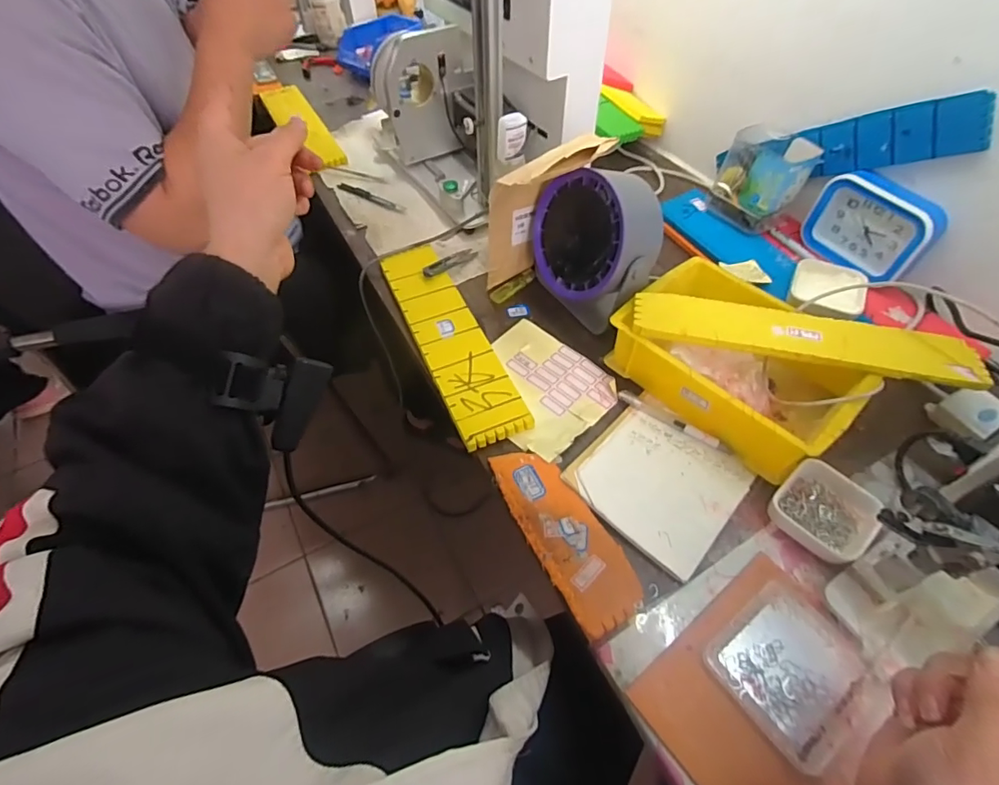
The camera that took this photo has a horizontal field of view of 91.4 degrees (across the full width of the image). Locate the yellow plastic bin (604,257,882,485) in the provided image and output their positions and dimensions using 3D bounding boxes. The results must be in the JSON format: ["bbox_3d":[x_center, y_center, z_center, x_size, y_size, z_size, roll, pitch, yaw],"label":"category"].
[{"bbox_3d":[0.263,-0.035,0.549,0.169,0.077,0.245,-37,61,-23],"label":"yellow plastic bin"}]

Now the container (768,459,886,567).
[{"bbox_3d":[0.315,0.113,0.475,0.086,0.032,0.080,-39,62,-24],"label":"container"}]

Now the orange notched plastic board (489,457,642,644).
[{"bbox_3d":[0.062,0.132,0.476,0.071,0.012,0.190,-26,57,-17],"label":"orange notched plastic board"}]

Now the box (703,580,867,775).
[{"bbox_3d":[0.240,0.223,0.401,0.107,0.024,0.103,-32,59,-20],"label":"box"}]

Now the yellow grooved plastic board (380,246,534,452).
[{"bbox_3d":[-0.066,-0.076,0.630,0.083,0.015,0.342,-20,56,-13],"label":"yellow grooved plastic board"}]

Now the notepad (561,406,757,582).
[{"bbox_3d":[0.164,0.089,0.505,0.148,0.012,0.142,36,62,24],"label":"notepad"}]

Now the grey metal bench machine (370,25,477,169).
[{"bbox_3d":[-0.122,-0.475,0.788,0.152,0.175,0.043,-20,56,-13],"label":"grey metal bench machine"}]

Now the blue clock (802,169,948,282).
[{"bbox_3d":[0.481,-0.216,0.636,0.048,0.110,0.137,-27,58,-17],"label":"blue clock"}]

